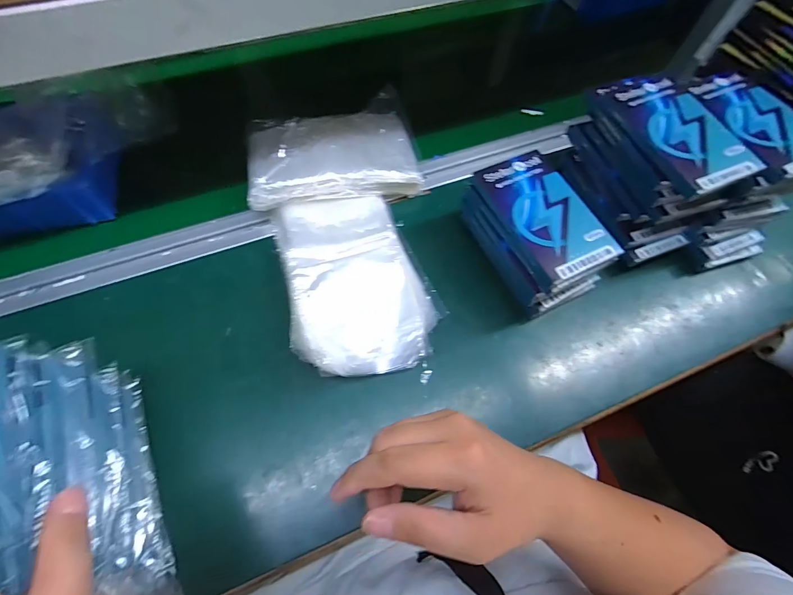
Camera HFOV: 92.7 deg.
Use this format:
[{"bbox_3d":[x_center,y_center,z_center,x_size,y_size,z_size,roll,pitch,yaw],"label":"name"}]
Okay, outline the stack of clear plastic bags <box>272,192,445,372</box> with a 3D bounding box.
[{"bbox_3d":[-0.039,-0.021,0.375,0.135,0.035,0.192,-13,65,-9],"label":"stack of clear plastic bags"}]

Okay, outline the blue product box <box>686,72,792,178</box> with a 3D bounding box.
[{"bbox_3d":[0.341,-0.170,0.359,0.084,0.016,0.128,-15,66,-9],"label":"blue product box"}]

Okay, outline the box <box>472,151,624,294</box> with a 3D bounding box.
[{"bbox_3d":[0.137,-0.077,0.356,0.077,0.020,0.130,-23,67,-13],"label":"box"}]

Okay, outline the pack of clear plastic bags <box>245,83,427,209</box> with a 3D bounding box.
[{"bbox_3d":[-0.071,-0.170,0.432,0.191,0.027,0.123,-10,68,-15],"label":"pack of clear plastic bags"}]

